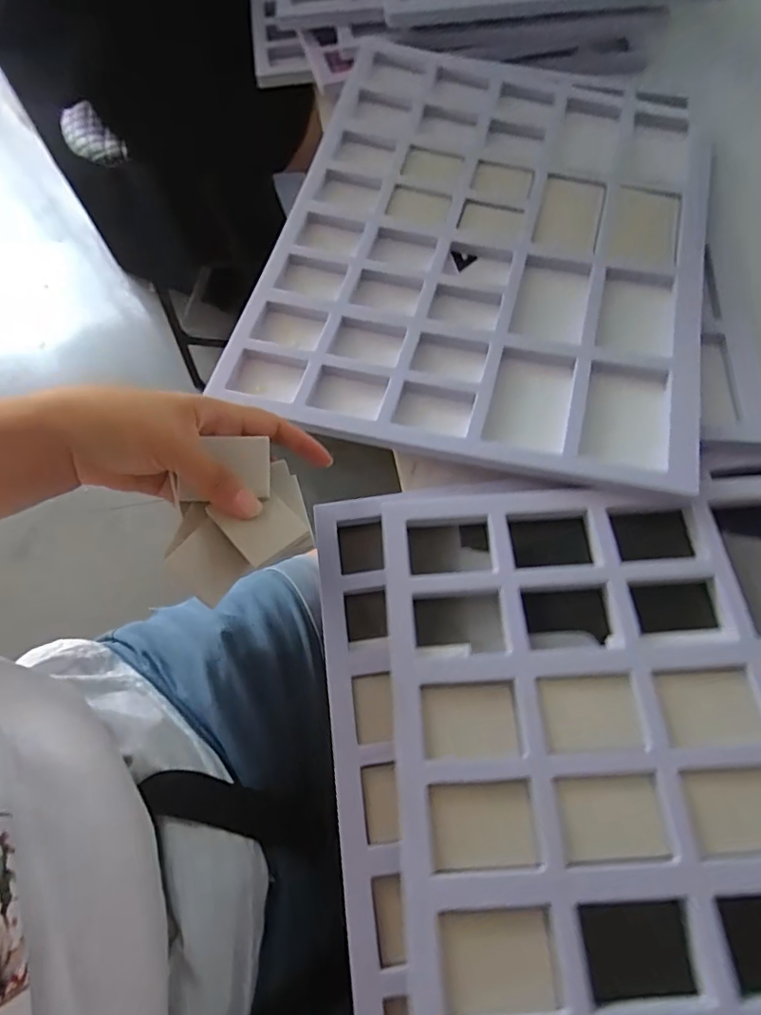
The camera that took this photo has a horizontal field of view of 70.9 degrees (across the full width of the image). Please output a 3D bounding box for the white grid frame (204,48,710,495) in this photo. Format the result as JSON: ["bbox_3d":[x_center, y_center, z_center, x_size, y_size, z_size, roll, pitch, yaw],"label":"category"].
[{"bbox_3d":[0.094,-0.232,0.457,0.338,0.035,0.433,14,68,9],"label":"white grid frame"}]

